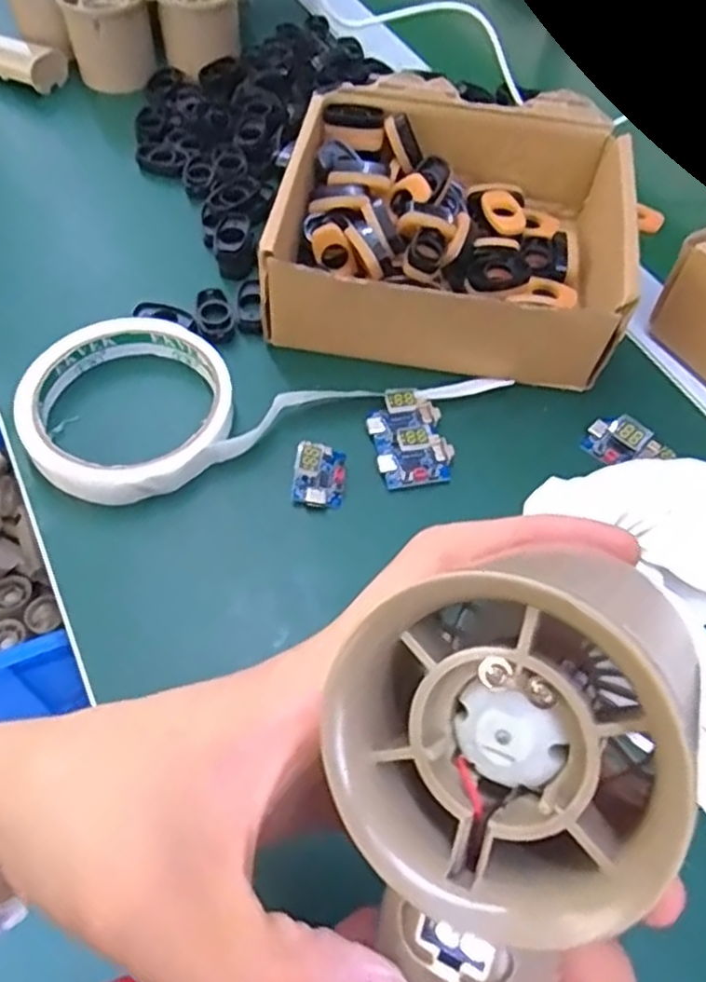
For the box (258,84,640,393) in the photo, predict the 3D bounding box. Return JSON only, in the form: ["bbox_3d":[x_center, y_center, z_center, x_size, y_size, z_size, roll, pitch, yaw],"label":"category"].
[{"bbox_3d":[0.052,-0.132,0.367,0.166,0.055,0.154,14,57,4],"label":"box"}]

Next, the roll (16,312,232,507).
[{"bbox_3d":[-0.101,-0.039,0.325,0.089,0.016,0.091,2,57,-3],"label":"roll"}]

